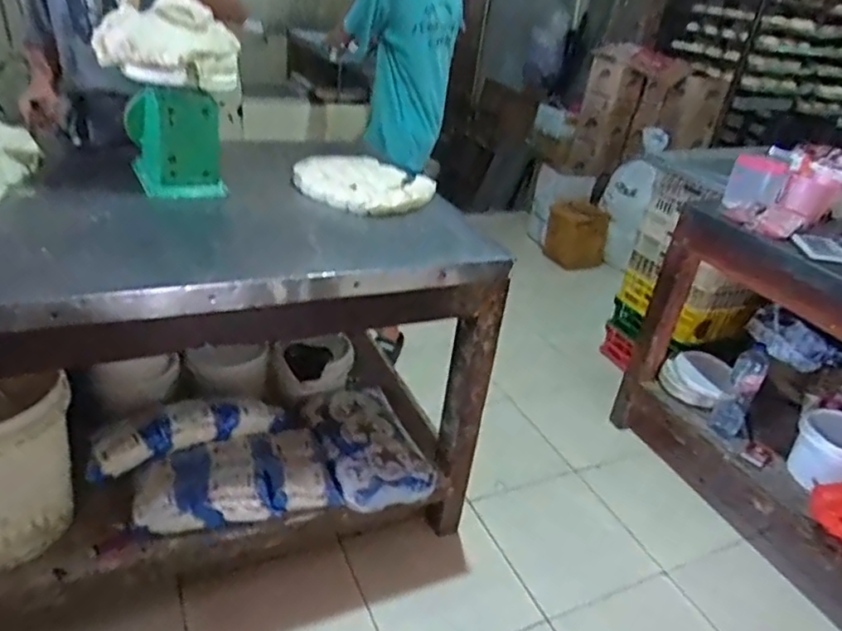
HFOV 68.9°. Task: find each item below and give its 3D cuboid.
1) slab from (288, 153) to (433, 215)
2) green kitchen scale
[{"bbox_3d":[-0.136,-0.330,1.512,0.311,0.055,0.273,-15,34,-35],"label":"slab"},{"bbox_3d":[-0.566,-0.408,1.403,0.176,0.226,0.211,-9,31,-27],"label":"green kitchen scale"}]

